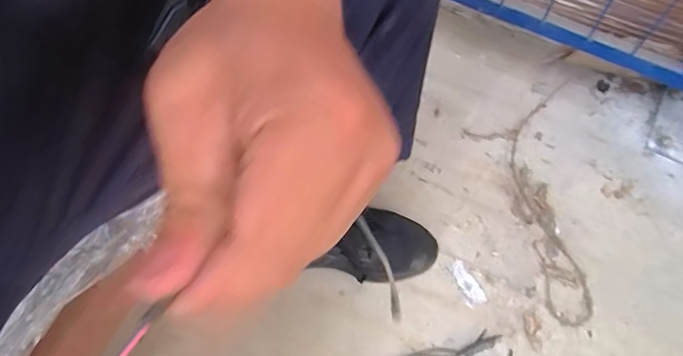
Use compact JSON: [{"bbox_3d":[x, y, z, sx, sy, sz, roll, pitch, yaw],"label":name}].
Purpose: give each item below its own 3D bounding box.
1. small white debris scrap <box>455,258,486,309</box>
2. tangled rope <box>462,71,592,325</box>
[{"bbox_3d":[0.181,0.149,0.694,0.030,0.004,0.066,-18,66,-7],"label":"small white debris scrap"},{"bbox_3d":[0.287,0.014,0.751,0.160,0.010,0.402,3,66,3],"label":"tangled rope"}]

